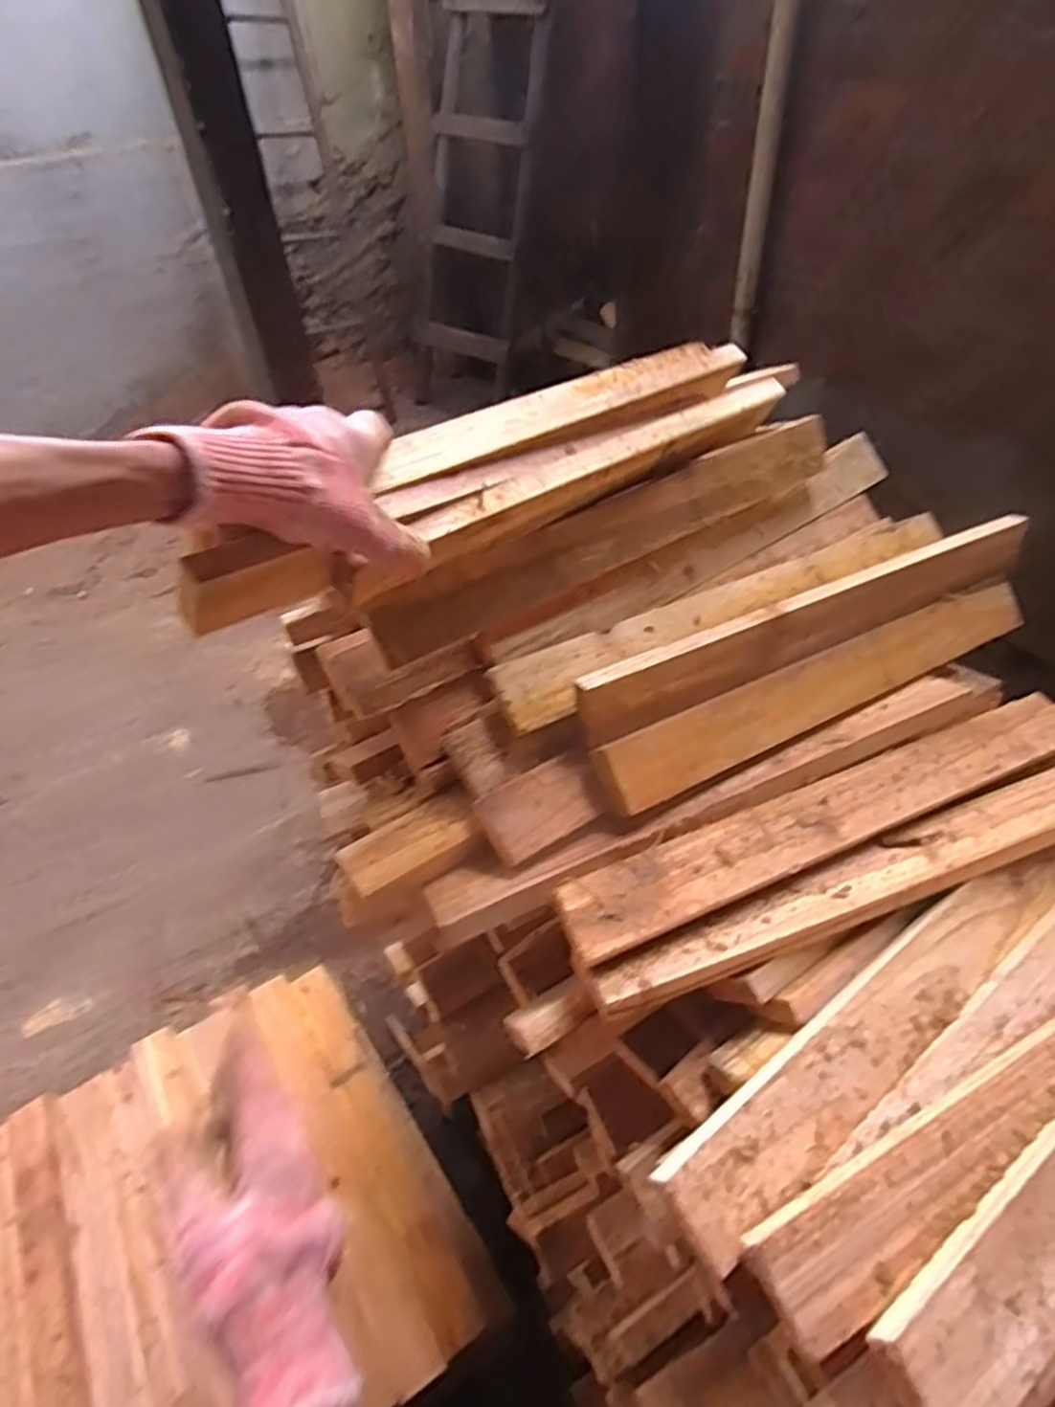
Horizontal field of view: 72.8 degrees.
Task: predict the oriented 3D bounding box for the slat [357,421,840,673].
[{"bbox_3d":[0.084,-0.145,0.585,0.458,0.054,0.034,-30,51,-23],"label":"slat"}]

